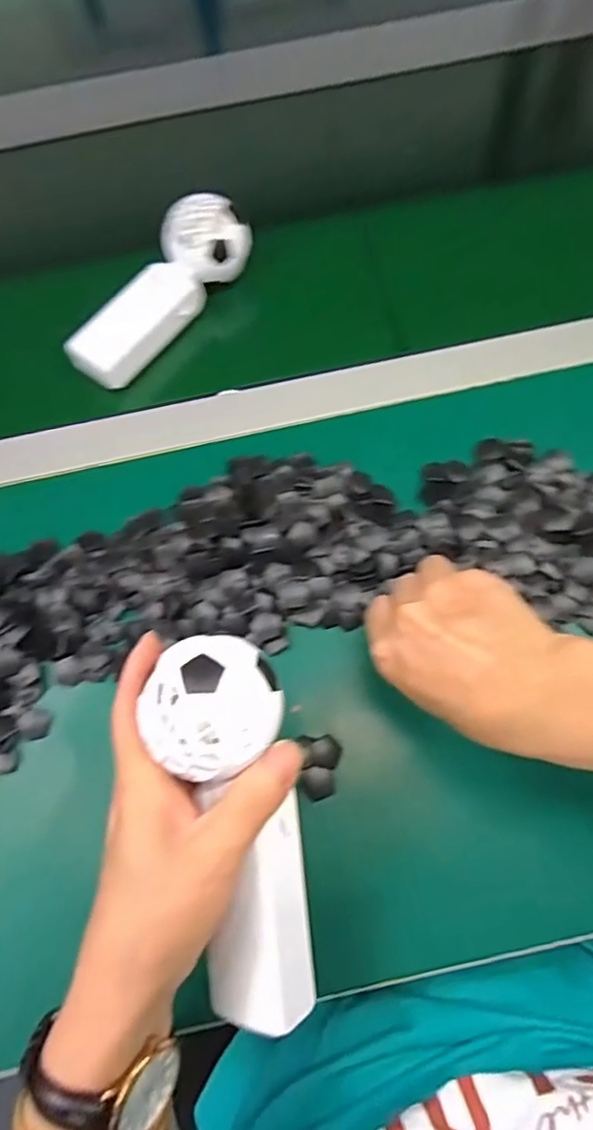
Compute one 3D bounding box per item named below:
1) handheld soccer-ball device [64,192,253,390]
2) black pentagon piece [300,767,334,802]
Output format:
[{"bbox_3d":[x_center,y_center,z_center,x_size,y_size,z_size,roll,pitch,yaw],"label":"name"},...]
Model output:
[{"bbox_3d":[-0.108,-0.210,0.451,0.055,0.050,0.165,35,73,16],"label":"handheld soccer-ball device"},{"bbox_3d":[0.013,0.127,0.340,0.018,0.005,0.018,-14,67,-3],"label":"black pentagon piece"}]

